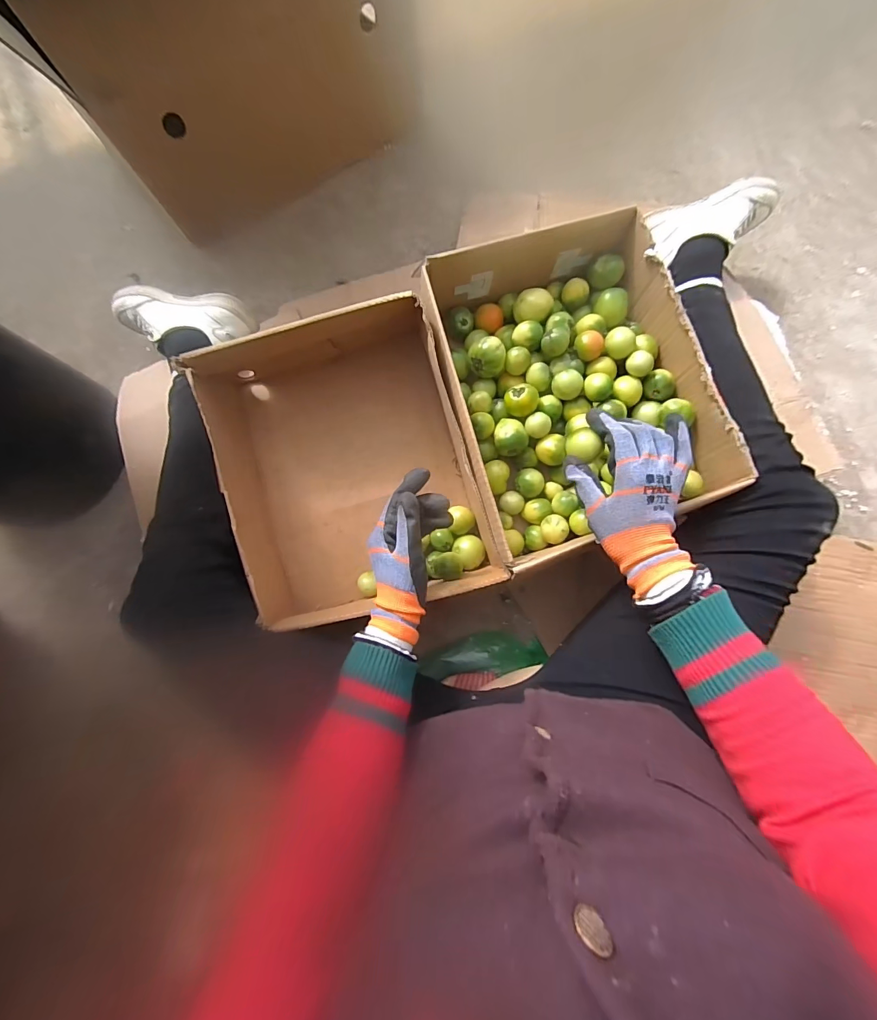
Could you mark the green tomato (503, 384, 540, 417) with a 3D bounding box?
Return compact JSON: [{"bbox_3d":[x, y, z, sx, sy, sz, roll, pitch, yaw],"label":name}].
[{"bbox_3d":[0.100,-0.131,0.508,0.039,0.030,0.036,0,80,3],"label":"green tomato"}]

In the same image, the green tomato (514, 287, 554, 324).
[{"bbox_3d":[0.121,-0.256,0.530,0.044,0.034,0.047,24,83,7],"label":"green tomato"}]

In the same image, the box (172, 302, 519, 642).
[{"bbox_3d":[-0.109,-0.053,0.502,0.260,0.143,0.329,-17,80,0],"label":"box"}]

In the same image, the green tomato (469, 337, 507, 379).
[{"bbox_3d":[0.059,-0.187,0.517,0.043,0.045,0.038,-6,80,2],"label":"green tomato"}]

